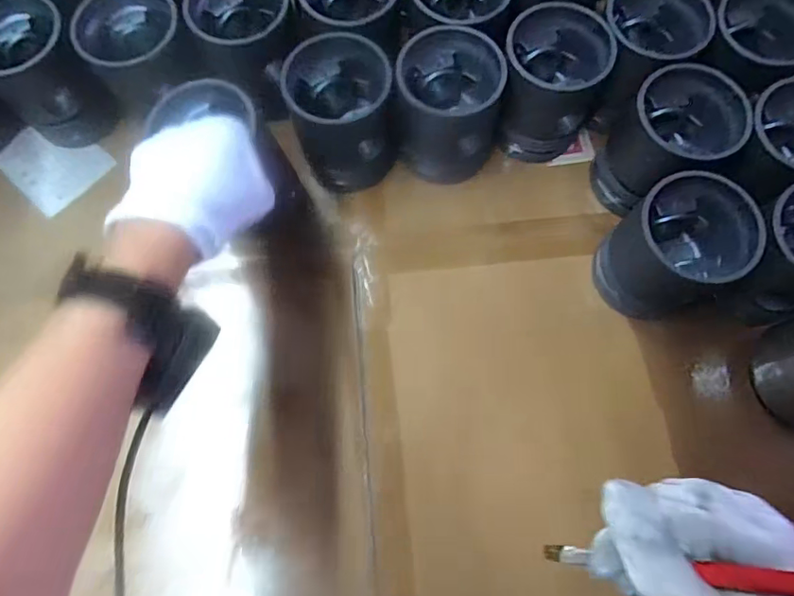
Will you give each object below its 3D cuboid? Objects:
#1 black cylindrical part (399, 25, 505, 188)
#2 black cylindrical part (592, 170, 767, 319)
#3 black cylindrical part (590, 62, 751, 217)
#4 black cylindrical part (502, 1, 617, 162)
[{"bbox_3d":[0.046,-0.174,0.484,0.090,0.107,0.088,-1,74,2],"label":"black cylindrical part"},{"bbox_3d":[0.229,-0.040,0.442,0.089,0.103,0.091,-1,74,2],"label":"black cylindrical part"},{"bbox_3d":[0.240,-0.136,0.473,0.092,0.101,0.097,-1,74,2],"label":"black cylindrical part"},{"bbox_3d":[0.142,-0.196,0.487,0.089,0.110,0.088,-1,74,2],"label":"black cylindrical part"}]

